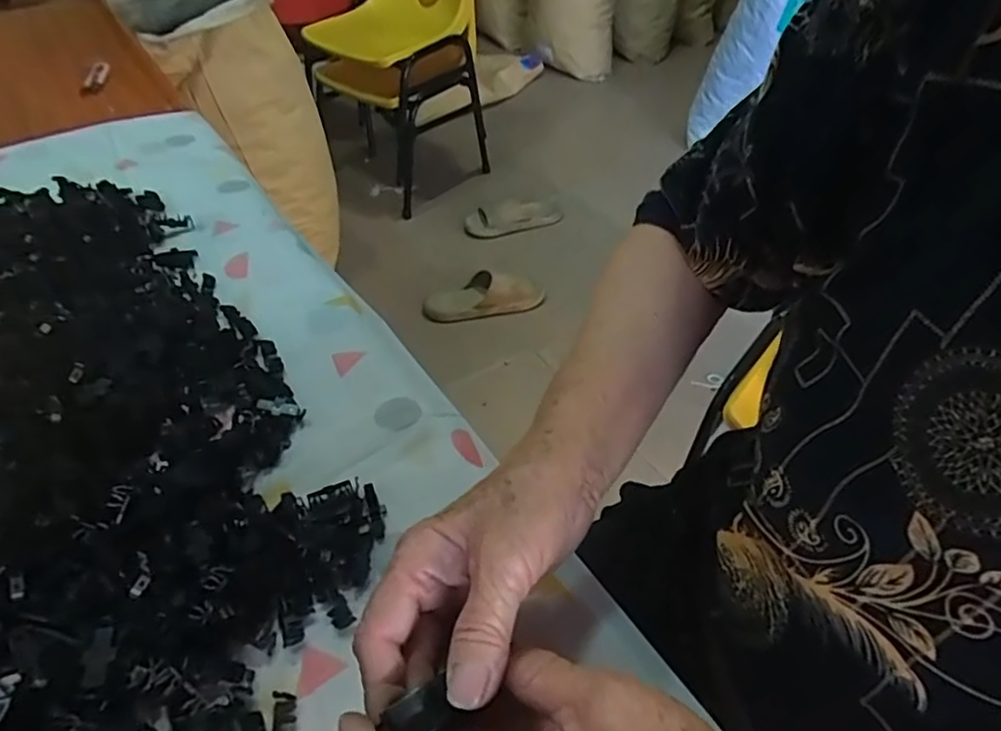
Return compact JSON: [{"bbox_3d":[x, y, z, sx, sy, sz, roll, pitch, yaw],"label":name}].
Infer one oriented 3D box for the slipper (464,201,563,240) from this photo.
[{"bbox_3d":[0.029,-0.402,1.723,0.267,0.067,0.108,-14,45,-15],"label":"slipper"}]

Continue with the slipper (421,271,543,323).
[{"bbox_3d":[-0.041,-0.159,1.474,0.277,0.072,0.095,-10,44,-11],"label":"slipper"}]

